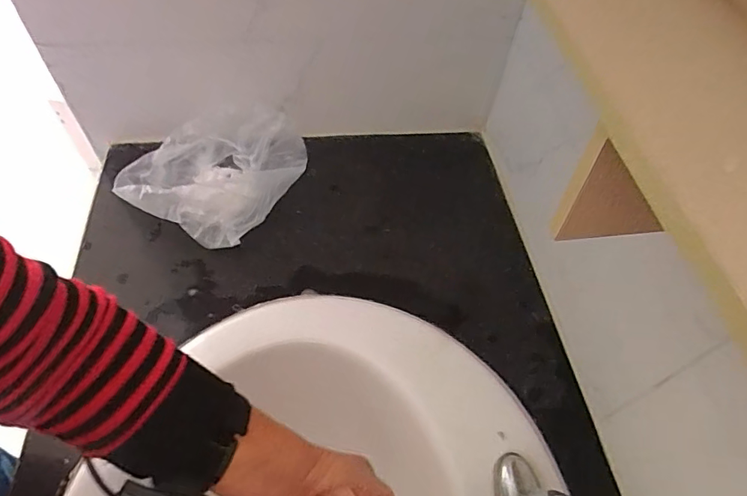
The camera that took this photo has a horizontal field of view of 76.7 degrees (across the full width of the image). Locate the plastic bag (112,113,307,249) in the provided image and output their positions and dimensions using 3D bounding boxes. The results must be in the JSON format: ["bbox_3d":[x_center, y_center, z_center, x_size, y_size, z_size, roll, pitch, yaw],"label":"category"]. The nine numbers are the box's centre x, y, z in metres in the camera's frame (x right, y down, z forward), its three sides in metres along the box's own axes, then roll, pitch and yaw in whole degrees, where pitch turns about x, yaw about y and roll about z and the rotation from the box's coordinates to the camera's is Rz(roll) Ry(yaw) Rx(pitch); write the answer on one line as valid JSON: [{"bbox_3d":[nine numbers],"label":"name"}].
[{"bbox_3d":[-0.188,-0.089,0.575,0.175,0.100,0.156,20,56,9],"label":"plastic bag"}]

